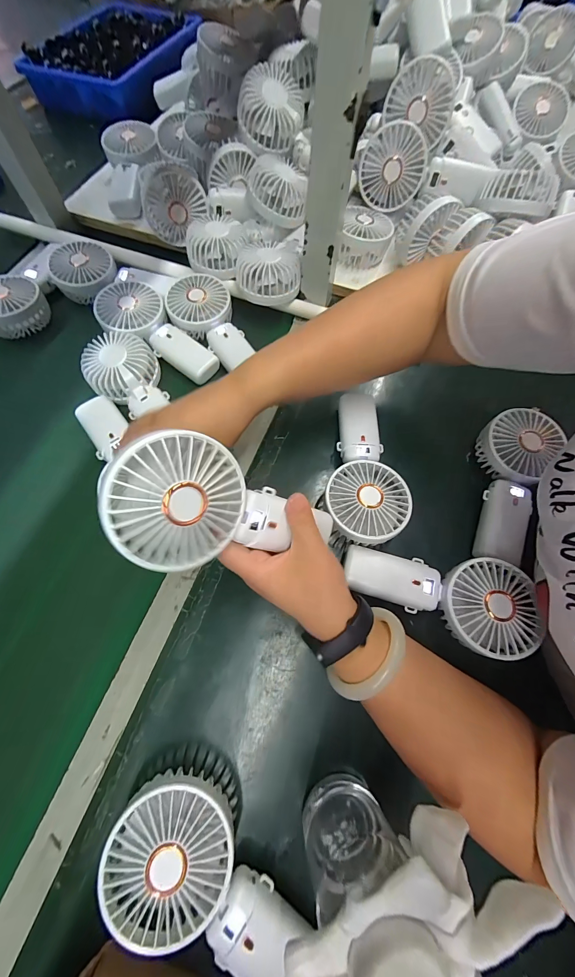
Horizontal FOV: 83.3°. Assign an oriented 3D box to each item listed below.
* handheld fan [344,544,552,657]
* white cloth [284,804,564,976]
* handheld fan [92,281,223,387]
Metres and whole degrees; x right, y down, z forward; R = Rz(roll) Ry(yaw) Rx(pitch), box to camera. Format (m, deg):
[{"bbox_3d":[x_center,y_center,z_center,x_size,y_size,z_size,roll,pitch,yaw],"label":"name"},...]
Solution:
[{"bbox_3d":[0.146,0.105,0.307,0.174,0.031,0.082,8,70,1],"label":"handheld fan"},{"bbox_3d":[0.066,0.223,0.166,0.128,0.065,0.065,-16,71,-7],"label":"white cloth"},{"bbox_3d":[-0.176,-0.208,0.433,0.182,0.037,0.085,41,74,13],"label":"handheld fan"}]

